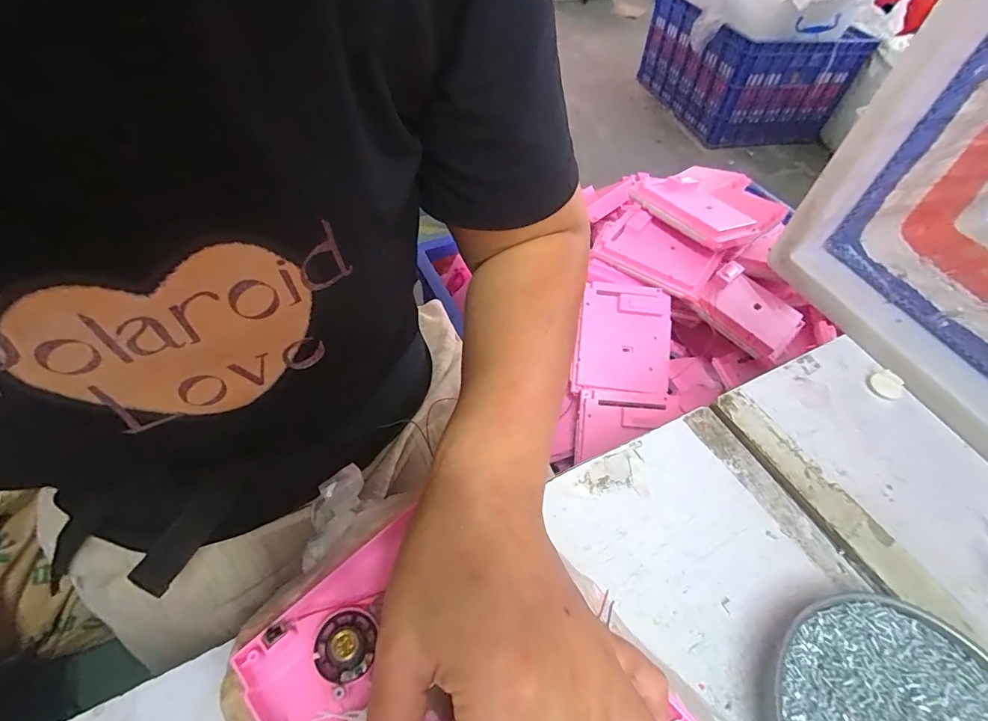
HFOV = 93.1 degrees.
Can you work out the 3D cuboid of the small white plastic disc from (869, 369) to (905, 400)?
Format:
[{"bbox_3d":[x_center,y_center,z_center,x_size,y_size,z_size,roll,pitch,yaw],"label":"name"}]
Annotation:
[{"bbox_3d":[0.311,0.019,0.370,0.022,0.004,0.023,-9,56,14],"label":"small white plastic disc"}]

